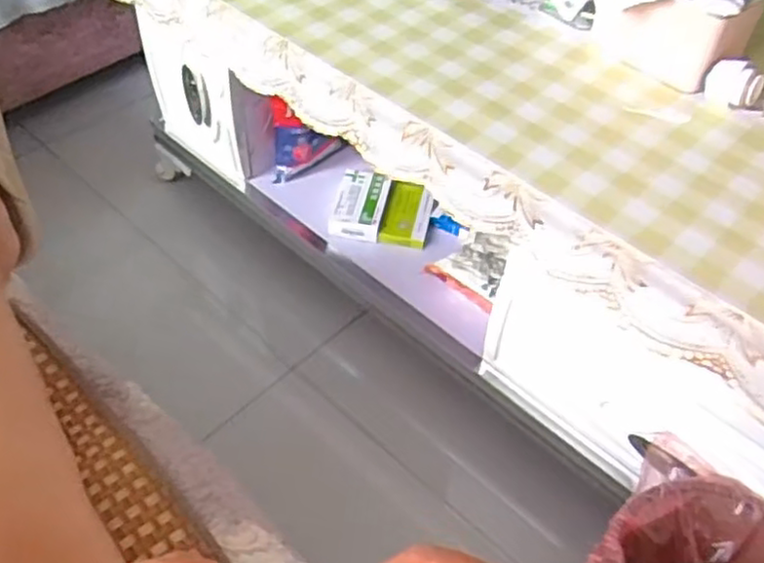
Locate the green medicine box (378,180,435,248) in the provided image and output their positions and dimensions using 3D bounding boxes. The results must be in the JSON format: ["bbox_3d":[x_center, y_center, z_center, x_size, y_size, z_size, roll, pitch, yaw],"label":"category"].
[{"bbox_3d":[0.043,-0.115,1.177,0.076,0.029,0.128,9,50,4],"label":"green medicine box"}]

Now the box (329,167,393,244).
[{"bbox_3d":[-0.034,-0.133,1.185,0.083,0.030,0.139,9,50,4],"label":"box"}]

